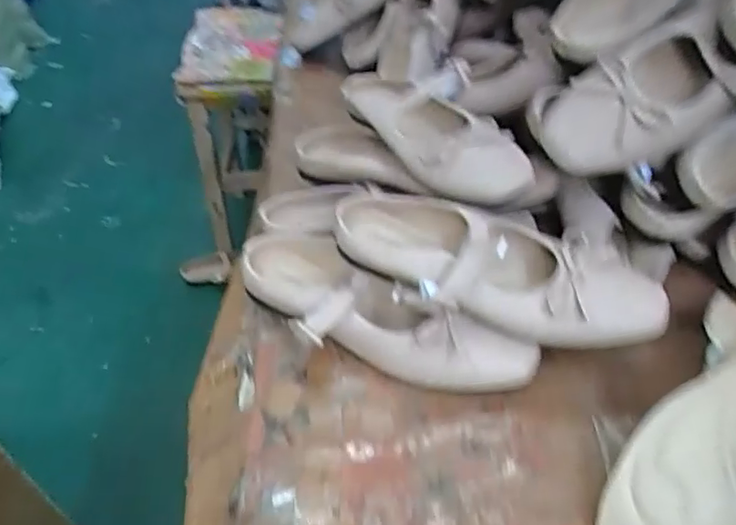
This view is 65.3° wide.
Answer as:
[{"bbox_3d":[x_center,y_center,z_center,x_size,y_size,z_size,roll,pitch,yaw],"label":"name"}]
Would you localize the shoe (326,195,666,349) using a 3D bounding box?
[{"bbox_3d":[0.092,0.005,0.431,0.240,0.054,0.084,11,47,12],"label":"shoe"}]

